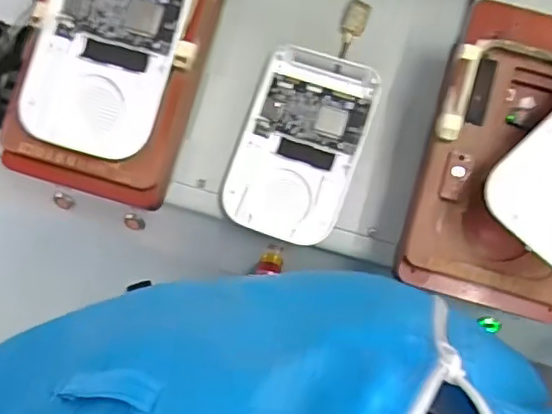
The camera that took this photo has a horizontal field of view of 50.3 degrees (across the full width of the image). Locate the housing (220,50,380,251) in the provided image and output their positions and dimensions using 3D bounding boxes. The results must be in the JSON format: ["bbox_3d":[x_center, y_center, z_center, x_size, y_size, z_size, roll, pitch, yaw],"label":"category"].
[{"bbox_3d":[0.021,-0.055,0.511,0.100,0.025,0.165,18,85,3],"label":"housing"}]

